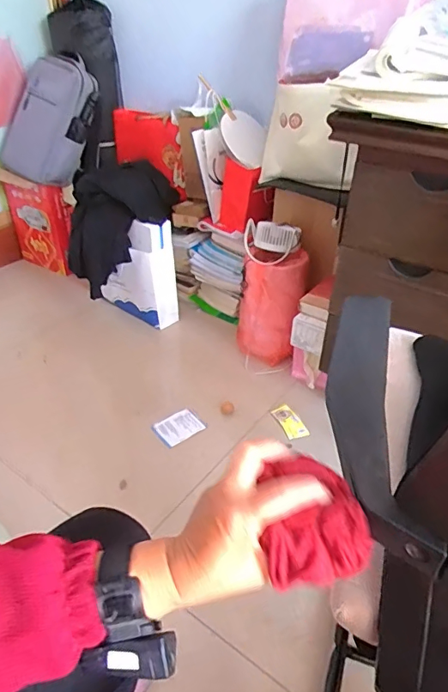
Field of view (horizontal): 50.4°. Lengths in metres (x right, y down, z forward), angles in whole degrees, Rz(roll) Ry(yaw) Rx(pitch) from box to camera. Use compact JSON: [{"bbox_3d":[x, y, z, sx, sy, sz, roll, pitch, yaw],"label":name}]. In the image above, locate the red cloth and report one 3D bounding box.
[{"bbox_3d":[0.064,0.142,0.379,0.076,0.066,0.076,-15,39,-20],"label":"red cloth"}]

